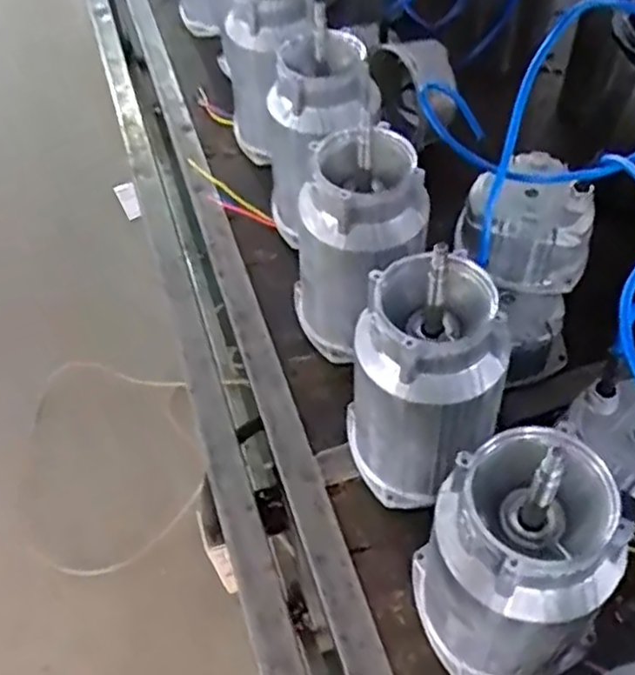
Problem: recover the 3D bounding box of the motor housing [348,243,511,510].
[{"bbox_3d":[0.088,0.043,0.570,0.111,0.240,0.107,-2,54,2],"label":"motor housing"}]

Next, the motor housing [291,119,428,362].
[{"bbox_3d":[0.034,-0.085,0.678,0.111,0.224,0.114,-17,55,-9],"label":"motor housing"}]

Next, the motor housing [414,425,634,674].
[{"bbox_3d":[0.126,0.164,0.491,0.114,0.224,0.125,-22,56,-12],"label":"motor housing"}]

